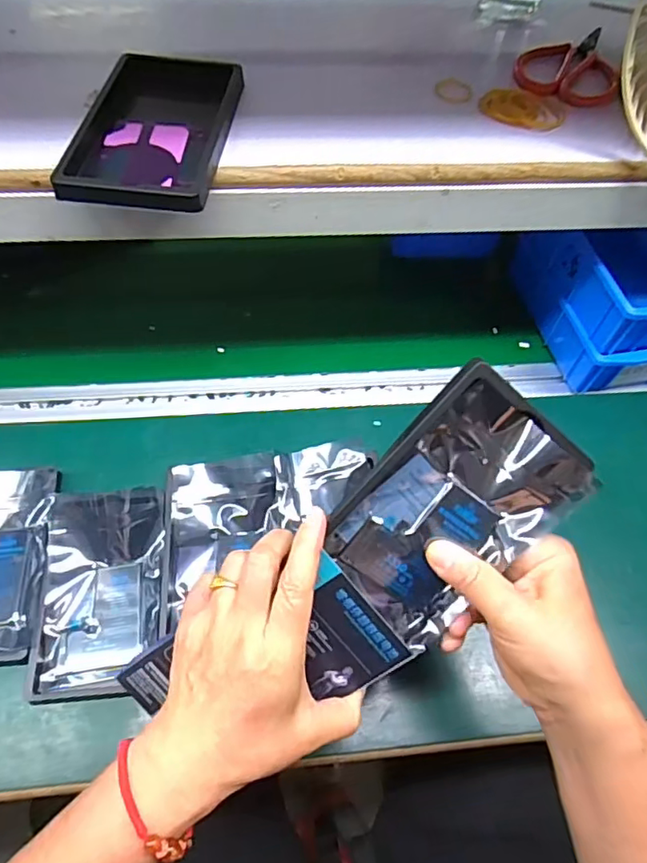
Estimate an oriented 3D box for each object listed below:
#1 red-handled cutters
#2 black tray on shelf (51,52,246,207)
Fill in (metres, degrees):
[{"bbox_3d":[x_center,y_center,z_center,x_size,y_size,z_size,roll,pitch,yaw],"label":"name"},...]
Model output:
[{"bbox_3d":[0.206,-0.306,0.463,0.081,0.009,0.116,21,59,10],"label":"red-handled cutters"},{"bbox_3d":[-0.112,-0.211,0.385,0.092,0.016,0.160,6,58,1],"label":"black tray on shelf"}]

